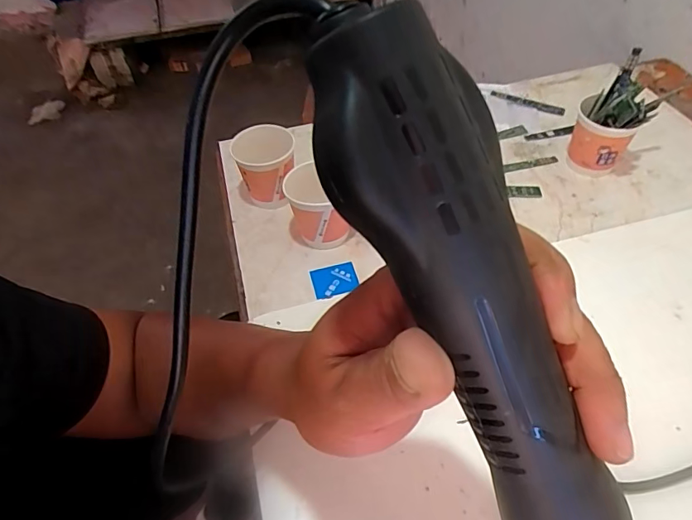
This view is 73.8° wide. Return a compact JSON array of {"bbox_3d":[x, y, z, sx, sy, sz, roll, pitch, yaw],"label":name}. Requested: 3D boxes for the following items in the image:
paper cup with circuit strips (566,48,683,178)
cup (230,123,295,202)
[{"bbox_3d":[0.300,-0.152,0.517,0.080,0.099,0.069,-38,58,-26],"label":"paper cup with circuit strips"},{"bbox_3d":[-0.089,-0.104,0.518,0.066,0.073,0.065,-9,50,-4],"label":"cup"}]

